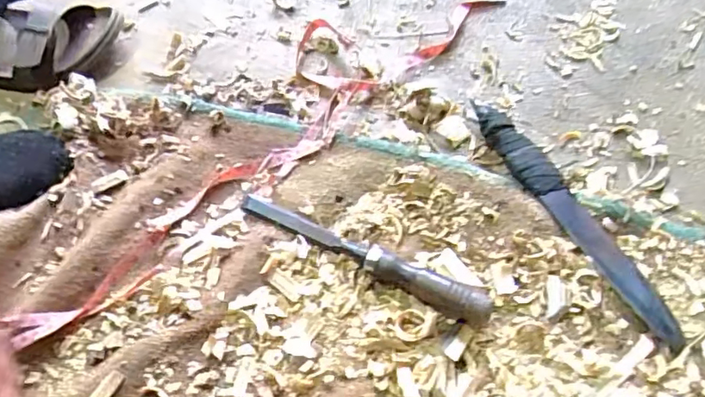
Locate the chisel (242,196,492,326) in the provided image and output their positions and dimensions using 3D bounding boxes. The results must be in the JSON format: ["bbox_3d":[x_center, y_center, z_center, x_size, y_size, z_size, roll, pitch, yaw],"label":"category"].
[{"bbox_3d":[0.003,0.048,0.481,0.234,0.023,0.032,21,64,16],"label":"chisel"}]

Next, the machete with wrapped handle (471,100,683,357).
[{"bbox_3d":[0.187,0.012,0.488,0.036,0.025,0.263,-27,62,-11],"label":"machete with wrapped handle"}]

